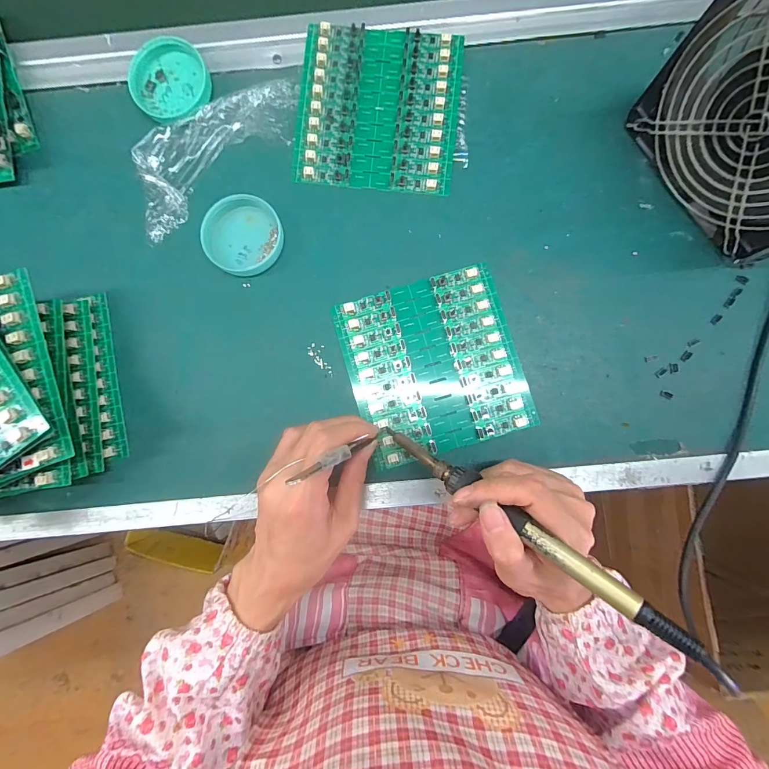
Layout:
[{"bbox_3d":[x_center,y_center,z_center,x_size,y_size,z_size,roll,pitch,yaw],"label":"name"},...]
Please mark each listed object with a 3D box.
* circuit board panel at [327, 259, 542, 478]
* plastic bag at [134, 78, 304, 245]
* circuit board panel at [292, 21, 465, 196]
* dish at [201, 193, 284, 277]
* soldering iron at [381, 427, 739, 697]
[{"bbox_3d":[0.040,-0.016,0.299,0.133,0.005,0.137,-19,85,0],"label":"circuit board panel"},{"bbox_3d":[-0.142,-0.200,0.313,0.168,0.011,0.075,-32,85,-1],"label":"plastic bag"},{"bbox_3d":[-0.005,-0.235,0.315,0.134,0.012,0.135,6,86,2],"label":"circuit board panel"},{"bbox_3d":[-0.117,-0.125,0.308,0.062,0.014,0.062,0,85,1],"label":"dish"},{"bbox_3d":[0.082,0.083,0.229,0.224,0.028,0.016,32,86,35],"label":"soldering iron"}]

